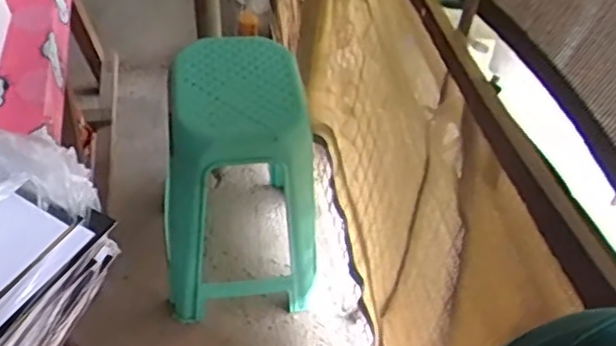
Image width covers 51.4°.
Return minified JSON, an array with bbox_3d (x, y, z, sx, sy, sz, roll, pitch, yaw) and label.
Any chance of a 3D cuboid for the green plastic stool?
[{"bbox_3d":[-0.151,0.026,1.505,0.351,0.567,0.383,2,49,-4],"label":"green plastic stool"}]

